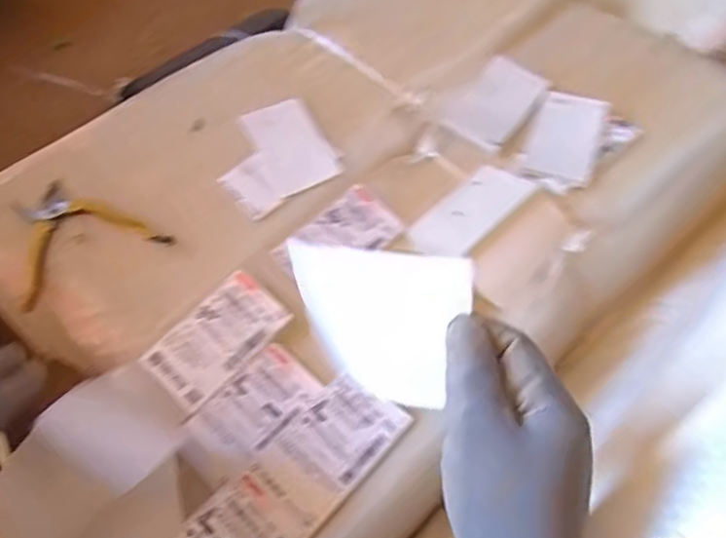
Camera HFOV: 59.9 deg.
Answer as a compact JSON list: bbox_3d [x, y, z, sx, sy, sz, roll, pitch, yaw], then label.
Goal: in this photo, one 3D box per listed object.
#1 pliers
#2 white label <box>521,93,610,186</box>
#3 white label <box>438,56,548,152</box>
[{"bbox_3d":[-0.301,-0.047,0.665,0.154,0.014,0.134,-28,64,-13],"label":"pliers"},{"bbox_3d":[0.239,-0.157,0.741,0.078,0.004,0.126,18,63,11],"label":"white label"},{"bbox_3d":[0.160,-0.204,0.770,0.086,0.006,0.125,36,73,19],"label":"white label"}]

